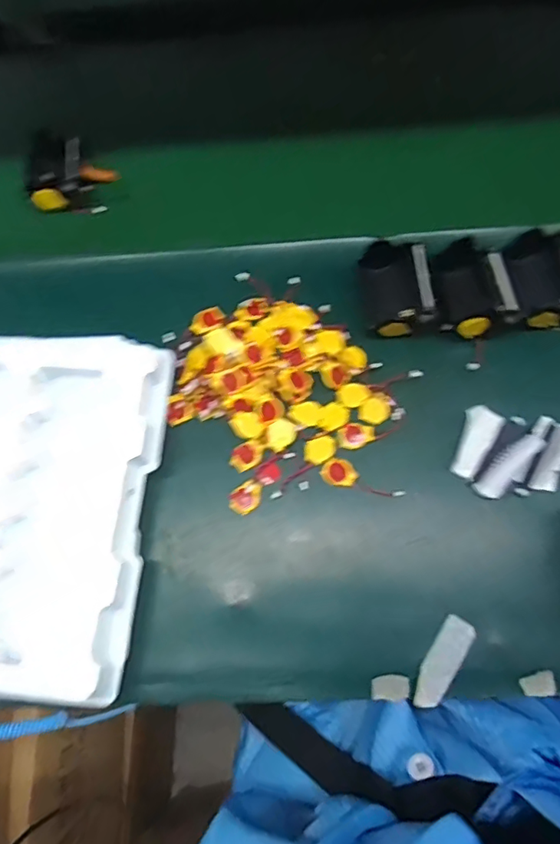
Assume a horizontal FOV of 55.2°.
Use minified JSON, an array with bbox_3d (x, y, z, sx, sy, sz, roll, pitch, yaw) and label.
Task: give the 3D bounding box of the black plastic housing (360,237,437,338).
[{"bbox_3d":[0.094,-0.105,0.431,0.055,0.040,0.074,-10,74,2],"label":"black plastic housing"}]

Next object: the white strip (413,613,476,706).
[{"bbox_3d":[0.111,0.164,0.366,0.023,0.011,0.063,29,75,13],"label":"white strip"}]

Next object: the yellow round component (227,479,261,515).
[{"bbox_3d":[-0.026,0.058,0.410,0.027,0.009,0.021,-32,72,-7],"label":"yellow round component"}]

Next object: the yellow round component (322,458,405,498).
[{"bbox_3d":[0.062,0.046,0.409,0.063,0.007,0.019,22,74,12],"label":"yellow round component"}]

